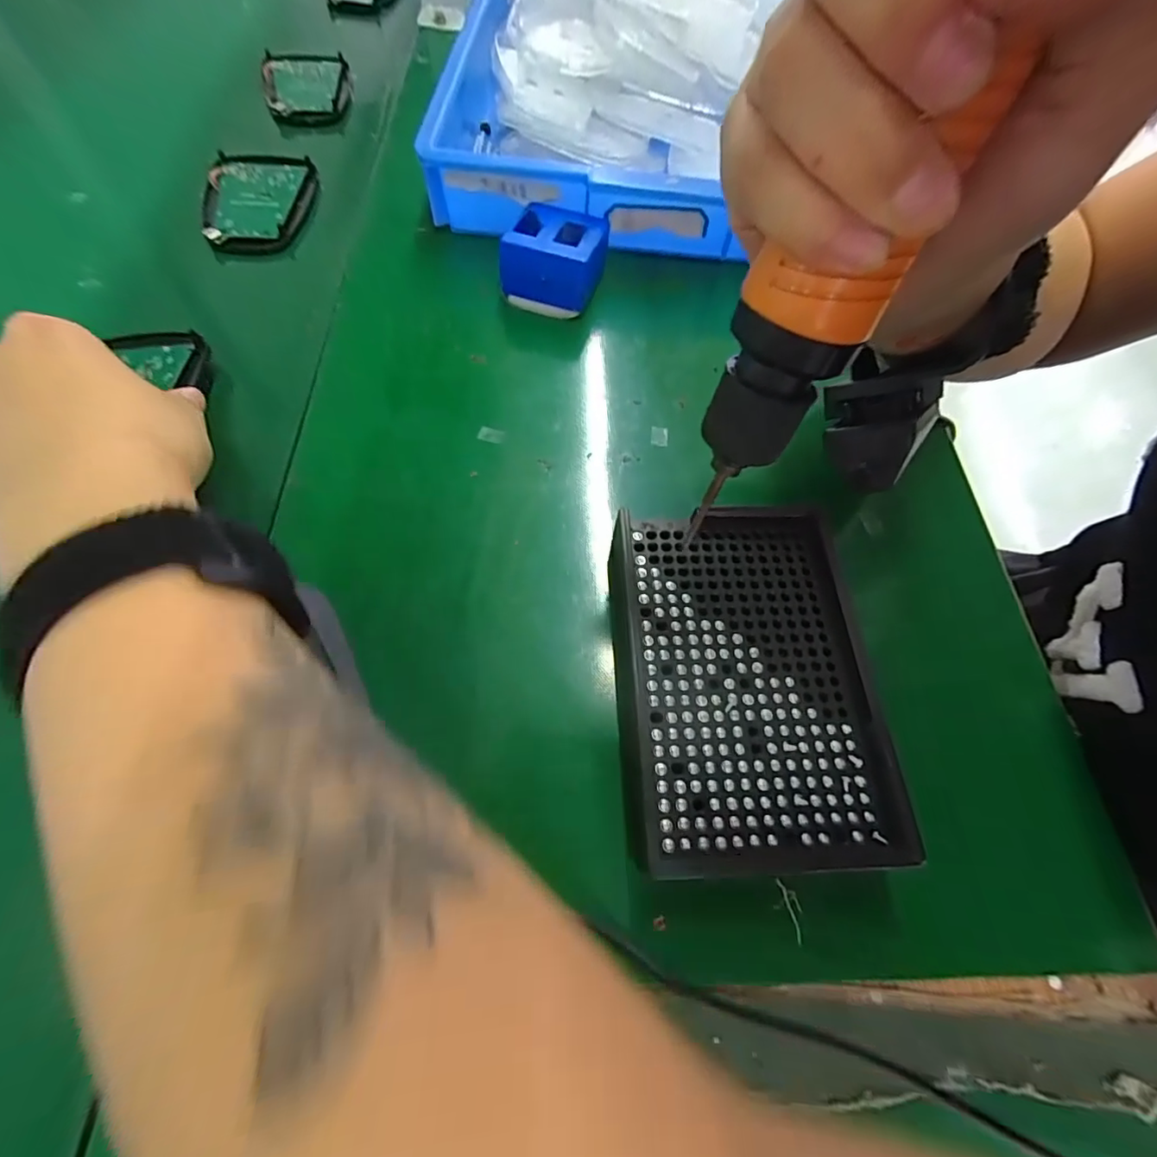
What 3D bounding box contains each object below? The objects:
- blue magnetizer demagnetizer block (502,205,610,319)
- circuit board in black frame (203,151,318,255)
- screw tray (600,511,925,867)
[{"bbox_3d":[-0.010,-0.187,0.295,0.055,0.034,0.054,17,64,2],"label":"blue magnetizer demagnetizer block"},{"bbox_3d":[-0.206,-0.242,0.325,0.062,0.012,0.092,-2,65,-8],"label":"circuit board in black frame"},{"bbox_3d":[0.064,0.035,0.203,0.097,0.020,0.137,0,64,-7],"label":"screw tray"}]

